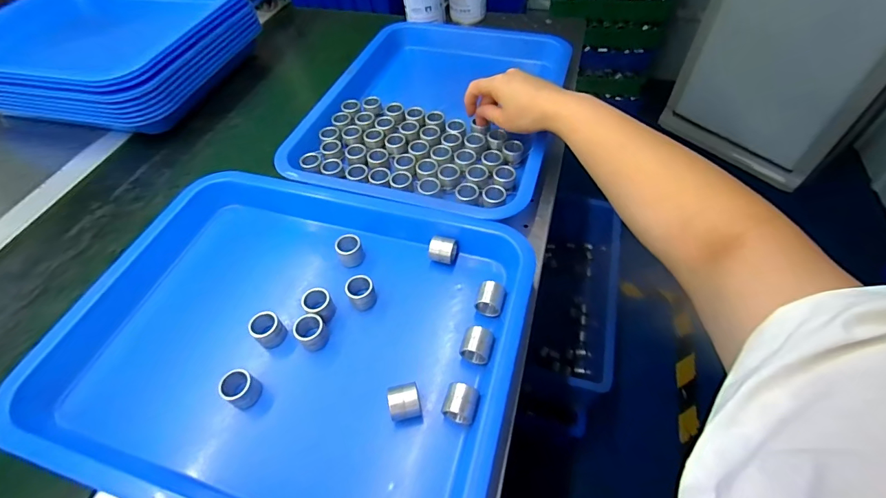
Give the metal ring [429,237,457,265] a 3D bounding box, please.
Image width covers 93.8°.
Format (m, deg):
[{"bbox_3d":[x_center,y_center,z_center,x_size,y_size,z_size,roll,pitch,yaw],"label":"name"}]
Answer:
[{"bbox_3d":[0.000,0.000,0.413,0.025,0.022,0.025,-2,52,2],"label":"metal ring"}]

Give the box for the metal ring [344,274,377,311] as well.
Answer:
[{"bbox_3d":[-0.075,0.040,0.379,0.025,0.018,0.026,-2,52,2],"label":"metal ring"}]

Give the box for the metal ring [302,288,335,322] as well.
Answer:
[{"bbox_3d":[-0.112,0.052,0.375,0.025,0.021,0.028,-29,56,-17],"label":"metal ring"}]

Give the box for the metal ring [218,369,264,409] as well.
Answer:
[{"bbox_3d":[-0.163,0.113,0.335,0.026,0.025,0.024,-2,52,2],"label":"metal ring"}]

